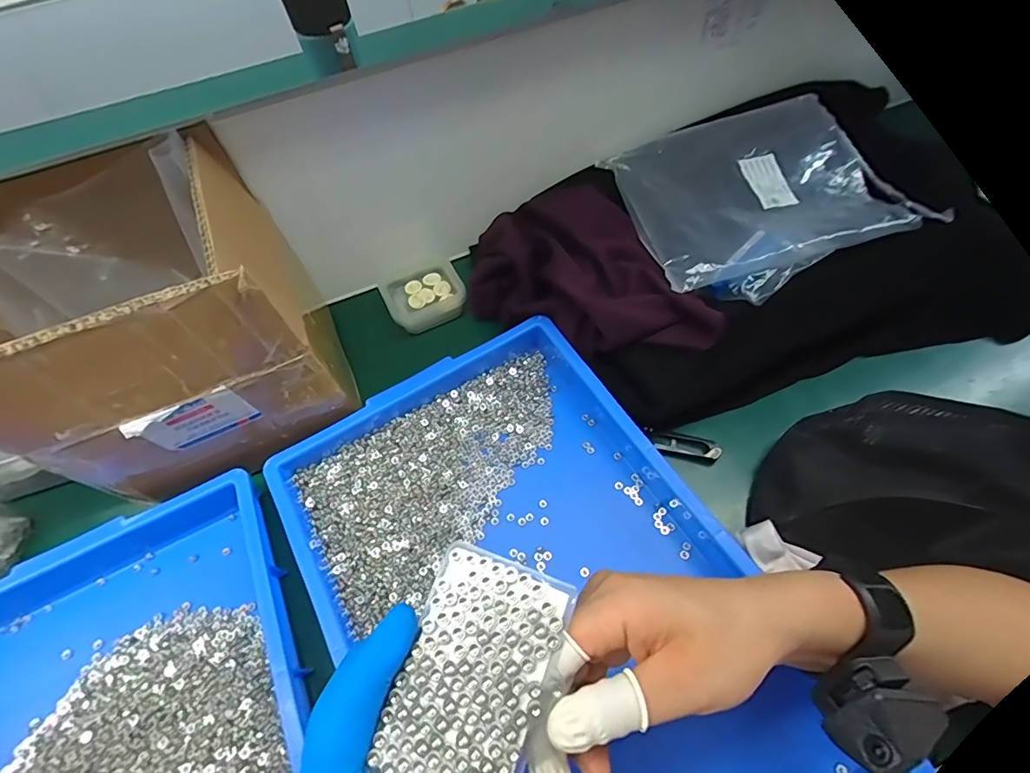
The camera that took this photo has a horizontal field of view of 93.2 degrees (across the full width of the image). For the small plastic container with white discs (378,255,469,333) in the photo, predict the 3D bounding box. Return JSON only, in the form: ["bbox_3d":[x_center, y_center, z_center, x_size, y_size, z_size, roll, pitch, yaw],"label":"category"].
[{"bbox_3d":[-0.101,-0.101,0.542,0.082,0.032,0.072,-26,61,-11],"label":"small plastic container with white discs"}]

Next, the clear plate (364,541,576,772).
[{"bbox_3d":[-0.017,0.120,0.199,0.058,0.004,0.096,15,73,17],"label":"clear plate"}]

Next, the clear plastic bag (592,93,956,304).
[{"bbox_3d":[0.250,-0.198,0.495,0.271,0.039,0.233,-14,59,-4],"label":"clear plastic bag"}]

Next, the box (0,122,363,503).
[{"bbox_3d":[-0.279,-0.044,0.408,0.209,0.214,0.182,-22,60,-8],"label":"box"}]

